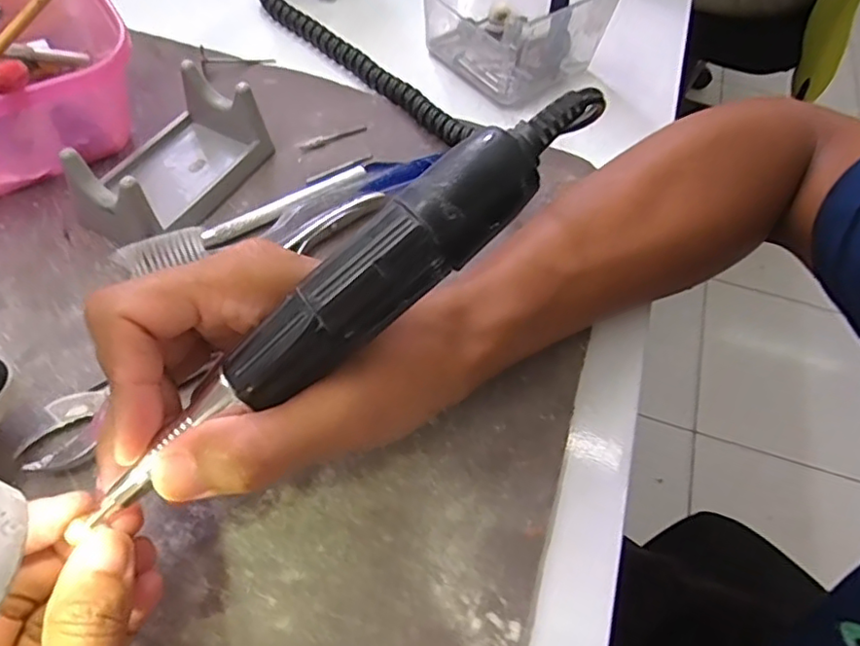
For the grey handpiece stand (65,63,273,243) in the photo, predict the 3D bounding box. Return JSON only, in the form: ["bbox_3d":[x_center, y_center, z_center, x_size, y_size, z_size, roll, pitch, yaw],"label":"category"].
[{"bbox_3d":[-0.133,-0.085,0.311,0.057,0.039,0.098,24,57,12],"label":"grey handpiece stand"}]

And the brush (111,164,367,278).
[{"bbox_3d":[-0.090,-0.055,0.307,0.128,0.019,0.020,-32,64,-23],"label":"brush"}]

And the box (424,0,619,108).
[{"bbox_3d":[0.056,-0.206,0.402,0.098,0.064,0.110,-38,66,-26],"label":"box"}]

